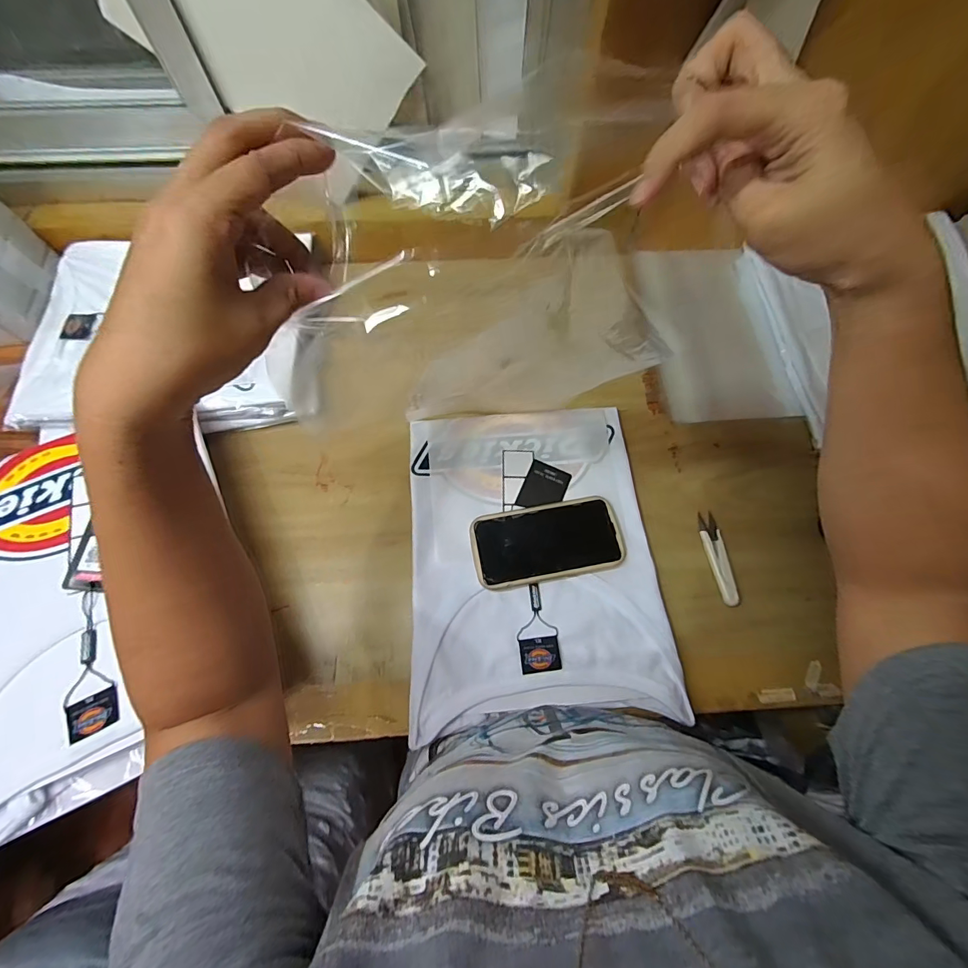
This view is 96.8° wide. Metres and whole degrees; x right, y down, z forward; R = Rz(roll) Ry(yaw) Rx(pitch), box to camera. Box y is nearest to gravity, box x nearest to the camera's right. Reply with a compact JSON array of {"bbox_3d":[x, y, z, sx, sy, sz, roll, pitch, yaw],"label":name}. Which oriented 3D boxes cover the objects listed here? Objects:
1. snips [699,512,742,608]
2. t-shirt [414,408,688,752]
[{"bbox_3d":[0.262,0.083,0.482,0.022,0.011,0.102,-4,70,-1],"label":"snips"},{"bbox_3d":[0.052,0.073,0.472,0.257,0.028,0.327,-4,70,-2],"label":"t-shirt"}]

